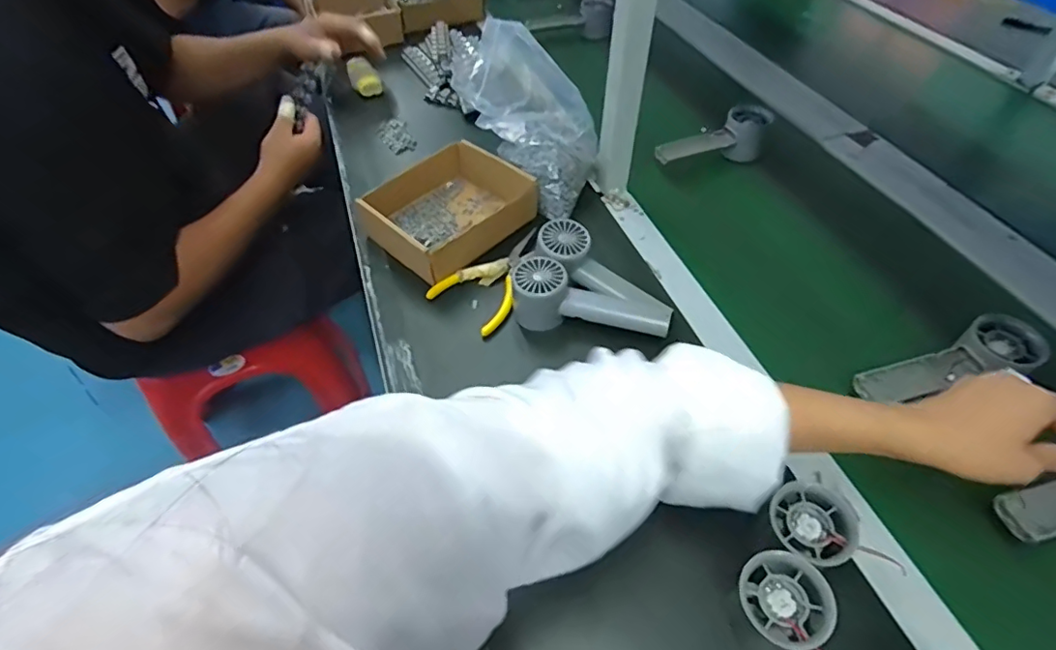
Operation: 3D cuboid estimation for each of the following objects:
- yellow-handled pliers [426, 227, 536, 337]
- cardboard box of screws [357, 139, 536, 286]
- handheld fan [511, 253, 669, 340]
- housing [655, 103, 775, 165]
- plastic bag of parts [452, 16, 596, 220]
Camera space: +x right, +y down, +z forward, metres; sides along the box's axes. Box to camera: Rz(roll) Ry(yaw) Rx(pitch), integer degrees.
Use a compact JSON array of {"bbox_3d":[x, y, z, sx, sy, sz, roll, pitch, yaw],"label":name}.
[{"bbox_3d":[-0.031,-0.054,0.597,0.086,0.015,0.137,33,59,27],"label":"yellow-handled pliers"},{"bbox_3d":[-0.093,-0.138,0.649,0.155,0.052,0.179,34,60,28],"label":"cardboard box of screws"},{"bbox_3d":[0.060,-0.017,0.541,0.155,0.054,0.054,20,54,19],"label":"handheld fan"},{"bbox_3d":[0.248,-0.237,0.741,0.155,0.085,0.044,-22,52,-14],"label":"housing"},{"bbox_3d":[0.011,-0.244,0.647,0.133,0.188,0.130,3,50,6],"label":"plastic bag of parts"}]

